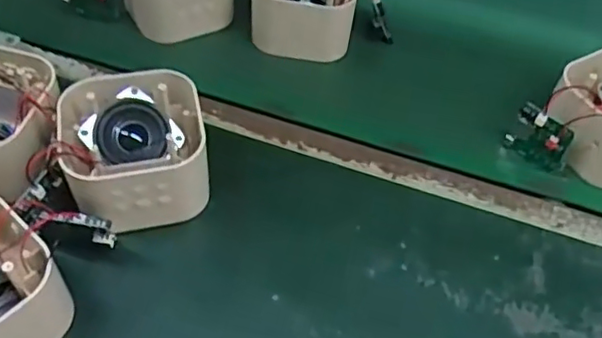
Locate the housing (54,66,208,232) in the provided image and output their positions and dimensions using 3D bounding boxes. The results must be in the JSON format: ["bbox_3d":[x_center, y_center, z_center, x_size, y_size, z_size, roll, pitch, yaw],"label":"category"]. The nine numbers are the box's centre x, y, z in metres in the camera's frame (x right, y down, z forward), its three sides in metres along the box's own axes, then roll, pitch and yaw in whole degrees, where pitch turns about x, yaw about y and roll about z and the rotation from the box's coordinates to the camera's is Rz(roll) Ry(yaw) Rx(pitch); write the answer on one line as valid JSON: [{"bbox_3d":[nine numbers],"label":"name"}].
[{"bbox_3d":[-0.109,-0.012,0.413,0.092,0.060,0.091,-15,54,-17],"label":"housing"}]

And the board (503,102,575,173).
[{"bbox_3d":[0.183,-0.023,0.471,0.047,0.037,0.014,38,57,23],"label":"board"}]

